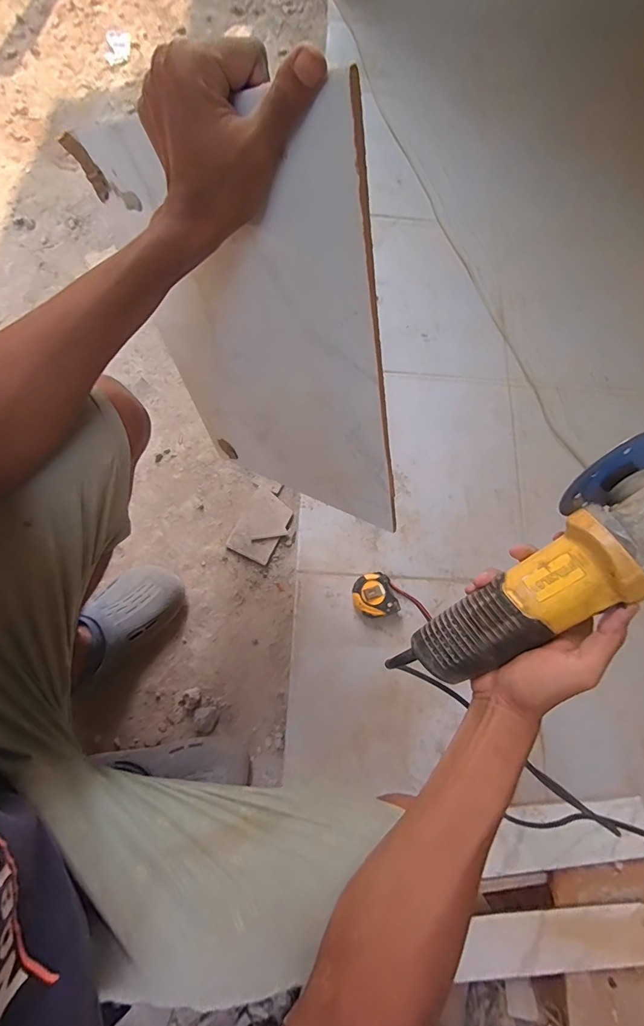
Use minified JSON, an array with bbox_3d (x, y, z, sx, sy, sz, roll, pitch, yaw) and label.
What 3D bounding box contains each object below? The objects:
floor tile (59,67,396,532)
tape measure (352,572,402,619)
[{"bbox_3d":[-0.075,-0.168,0.455,0.323,0.382,0.015,26,59,32],"label":"floor tile"},{"bbox_3d":[0.084,0.134,0.687,0.069,0.033,0.070,1,73,-4],"label":"tape measure"}]

